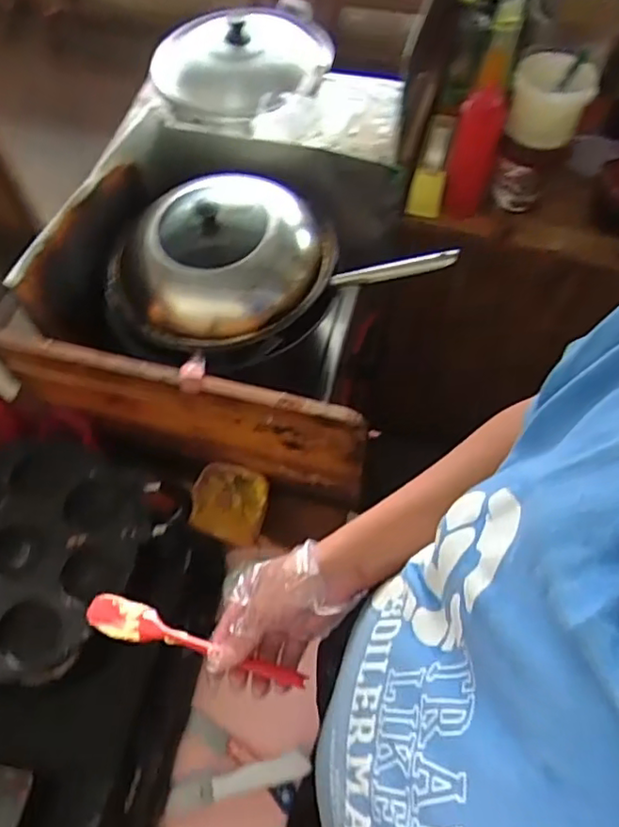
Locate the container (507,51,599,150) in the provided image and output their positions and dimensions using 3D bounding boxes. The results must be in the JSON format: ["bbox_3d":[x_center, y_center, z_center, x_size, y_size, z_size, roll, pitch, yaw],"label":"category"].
[{"bbox_3d":[0.364,-0.474,0.938,0.114,0.094,0.098,16,62,10],"label":"container"}]

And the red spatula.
[{"bbox_3d":[-0.099,0.198,0.533,0.197,0.010,0.033,16,62,6],"label":"red spatula"}]

